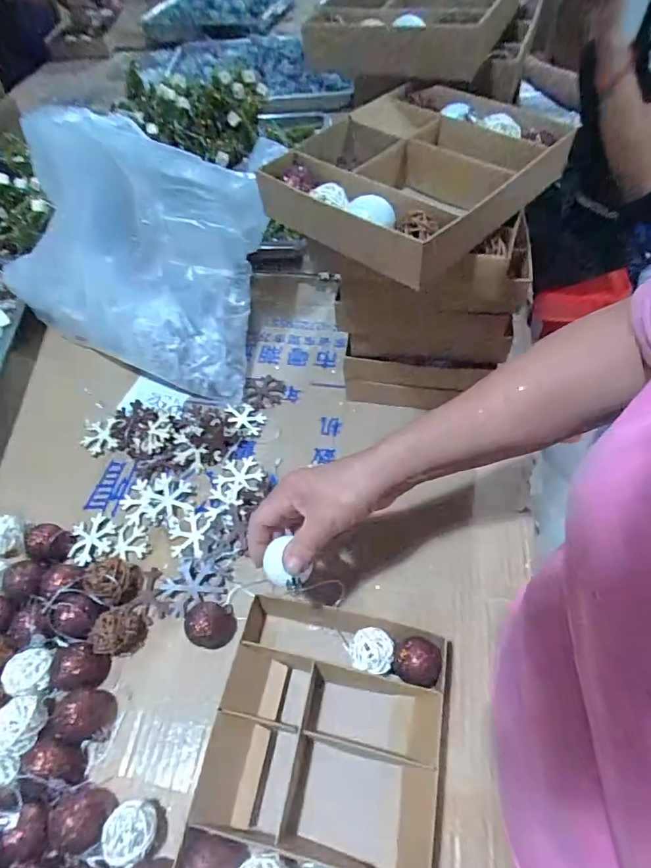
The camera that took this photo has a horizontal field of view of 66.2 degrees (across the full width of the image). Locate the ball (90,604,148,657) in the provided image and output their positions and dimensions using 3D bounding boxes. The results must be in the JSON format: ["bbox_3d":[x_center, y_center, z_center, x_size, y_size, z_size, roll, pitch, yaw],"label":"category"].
[{"bbox_3d":[-0.183,0.171,0.434,0.039,0.042,0.043,22,55,14],"label":"ball"}]

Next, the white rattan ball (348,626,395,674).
[{"bbox_3d":[0.038,0.184,0.422,0.036,0.029,0.035,1,52,-1],"label":"white rattan ball"}]

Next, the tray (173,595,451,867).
[{"bbox_3d":[-0.003,0.240,0.374,0.163,0.045,0.208,12,53,7],"label":"tray"}]

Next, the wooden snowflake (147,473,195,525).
[{"bbox_3d":[-0.162,0.067,0.521,0.044,0.007,0.054,-10,69,-14],"label":"wooden snowflake"}]

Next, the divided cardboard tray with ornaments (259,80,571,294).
[{"bbox_3d":[0.074,-0.221,0.419,0.184,0.057,0.242,35,59,22],"label":"divided cardboard tray with ornaments"}]

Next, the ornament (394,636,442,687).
[{"bbox_3d":[0.074,0.190,0.411,0.035,0.038,0.037,1,52,-1],"label":"ornament"}]

